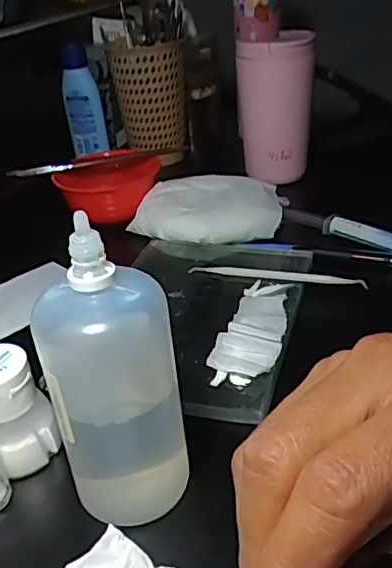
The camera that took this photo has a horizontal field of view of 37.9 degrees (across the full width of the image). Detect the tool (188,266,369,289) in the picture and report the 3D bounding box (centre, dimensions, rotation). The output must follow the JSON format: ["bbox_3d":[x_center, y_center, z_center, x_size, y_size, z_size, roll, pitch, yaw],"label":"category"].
[{"bbox_3d":[0.063,-0.006,0.453,0.138,0.011,0.005,7,33,17],"label":"tool"}]

